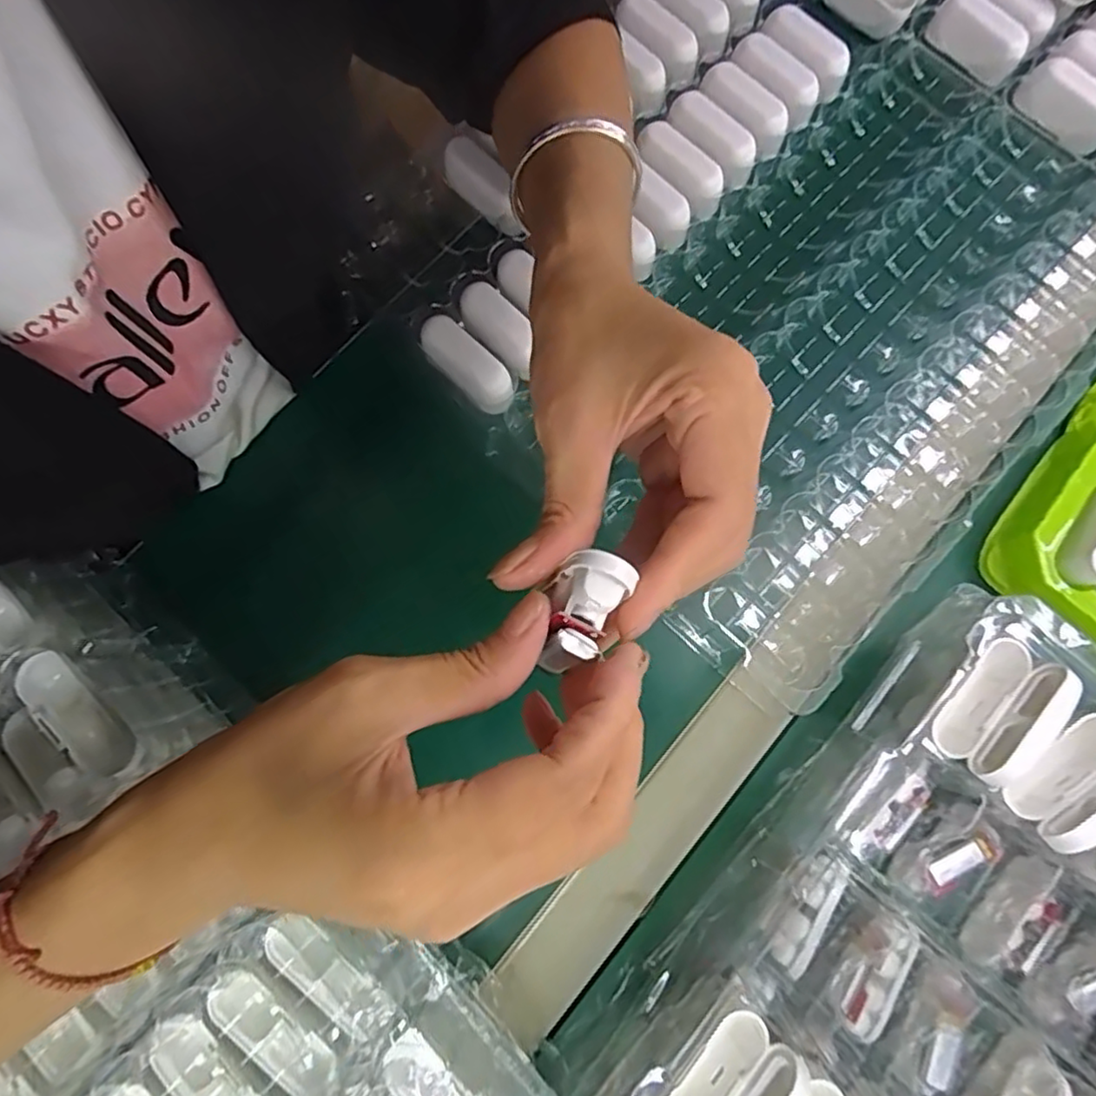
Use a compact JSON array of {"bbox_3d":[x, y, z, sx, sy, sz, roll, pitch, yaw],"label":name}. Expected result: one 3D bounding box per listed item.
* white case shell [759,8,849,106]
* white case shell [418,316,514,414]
[{"bbox_3d":[0.170,-0.324,0.424,0.032,0.027,0.066,-40,83,-8],"label":"white case shell"},{"bbox_3d":[-0.048,-0.105,0.369,0.063,0.020,0.025,45,82,-3],"label":"white case shell"}]

